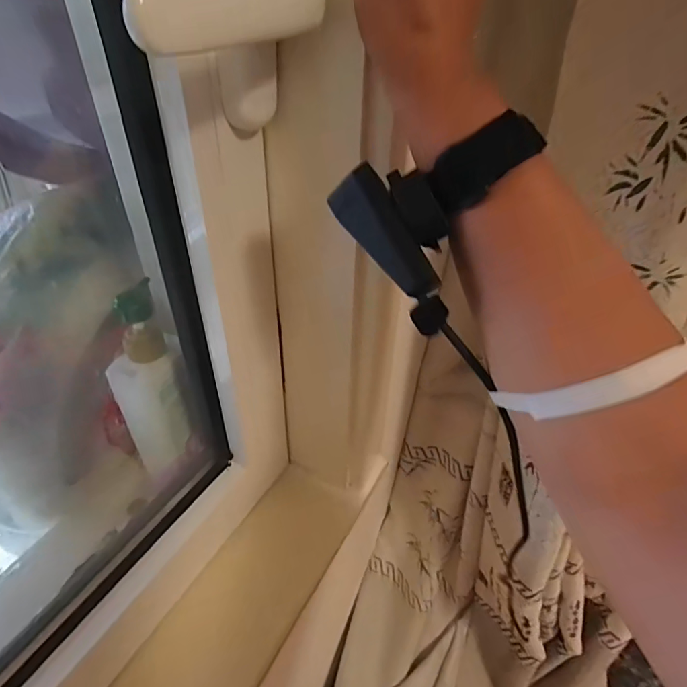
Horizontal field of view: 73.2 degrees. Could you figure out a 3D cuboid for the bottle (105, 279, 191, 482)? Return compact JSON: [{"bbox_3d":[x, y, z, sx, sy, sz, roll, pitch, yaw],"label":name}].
[{"bbox_3d":[-0.188,0.049,0.452,0.063,0.194,0.062,-22,45,-25],"label":"bottle"}]

